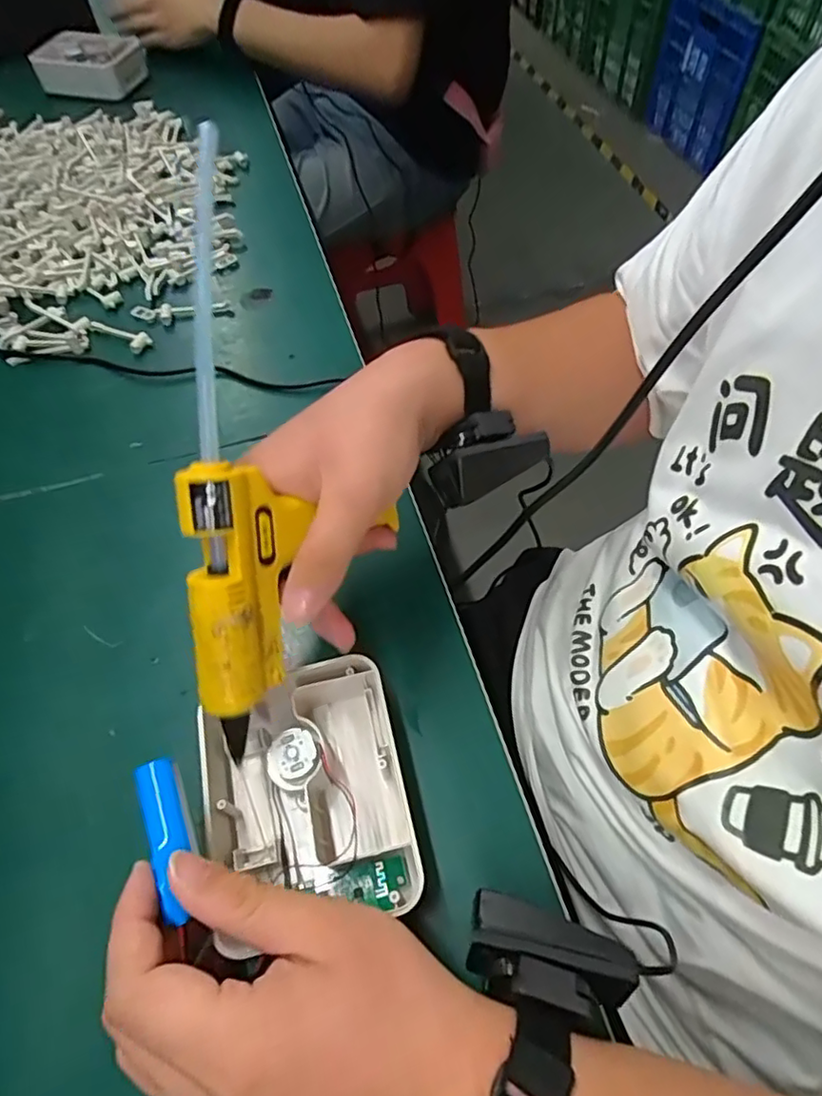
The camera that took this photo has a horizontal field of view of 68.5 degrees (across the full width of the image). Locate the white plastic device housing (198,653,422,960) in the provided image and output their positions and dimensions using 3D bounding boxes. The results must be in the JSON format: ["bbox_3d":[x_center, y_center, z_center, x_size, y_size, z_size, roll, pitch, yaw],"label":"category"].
[{"bbox_3d":[-0.055,0.129,0.316,0.100,0.039,0.120,-12,58,-6],"label":"white plastic device housing"}]

